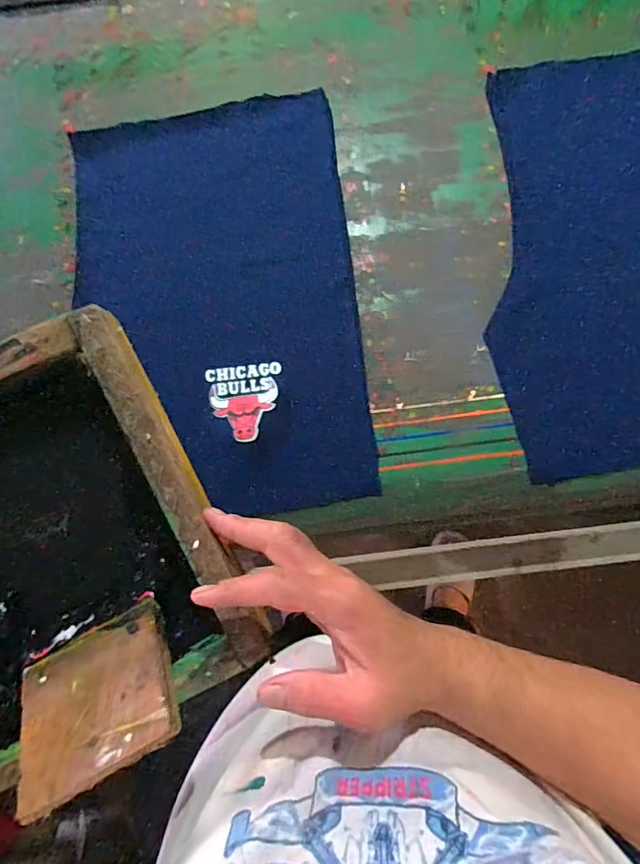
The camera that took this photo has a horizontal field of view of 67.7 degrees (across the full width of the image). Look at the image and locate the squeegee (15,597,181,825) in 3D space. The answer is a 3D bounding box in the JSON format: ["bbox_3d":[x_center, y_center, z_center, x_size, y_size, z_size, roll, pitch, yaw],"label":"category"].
[{"bbox_3d":[-0.145,0.173,0.310,0.100,0.010,0.094,-29,47,-4],"label":"squeegee"}]

